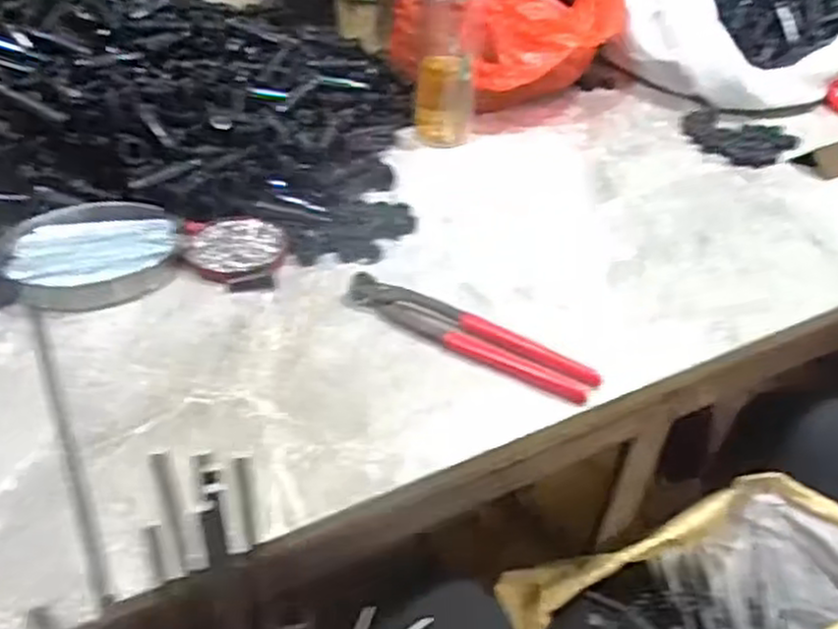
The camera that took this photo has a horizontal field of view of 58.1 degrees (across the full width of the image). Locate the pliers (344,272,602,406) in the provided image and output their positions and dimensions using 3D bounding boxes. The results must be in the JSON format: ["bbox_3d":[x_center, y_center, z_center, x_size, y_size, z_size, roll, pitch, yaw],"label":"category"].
[{"bbox_3d":[0.035,0.014,0.560,0.197,0.013,0.038,22,43,21],"label":"pliers"}]

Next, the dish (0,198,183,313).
[{"bbox_3d":[-0.261,-0.052,0.601,0.128,0.026,0.107,1,40,-4],"label":"dish"}]

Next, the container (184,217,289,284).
[{"bbox_3d":[-0.151,-0.056,0.628,0.069,0.011,0.078,24,43,22],"label":"container"}]

